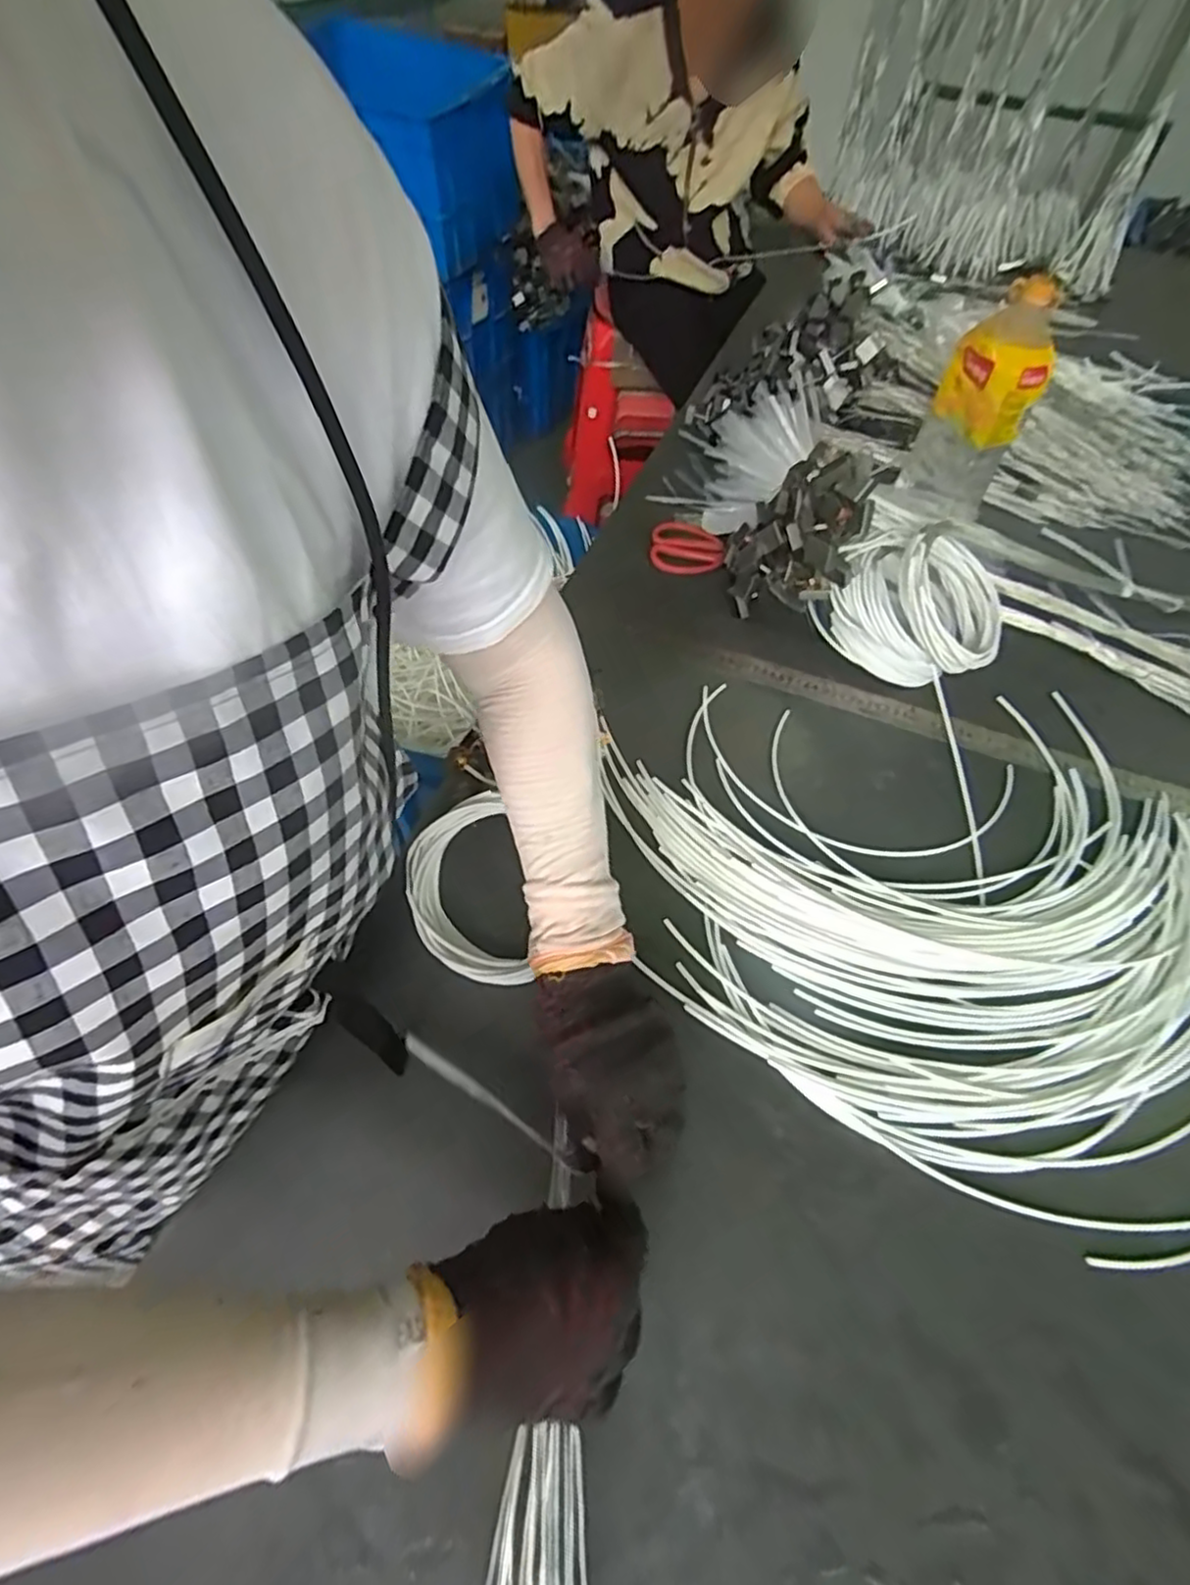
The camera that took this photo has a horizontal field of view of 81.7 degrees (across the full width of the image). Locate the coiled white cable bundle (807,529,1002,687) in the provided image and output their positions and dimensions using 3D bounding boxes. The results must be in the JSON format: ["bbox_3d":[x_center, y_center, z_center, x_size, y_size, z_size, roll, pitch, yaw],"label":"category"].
[{"bbox_3d":[0.362,-0.215,0.773,0.194,0.129,0.152,24,56,11],"label":"coiled white cable bundle"}]

